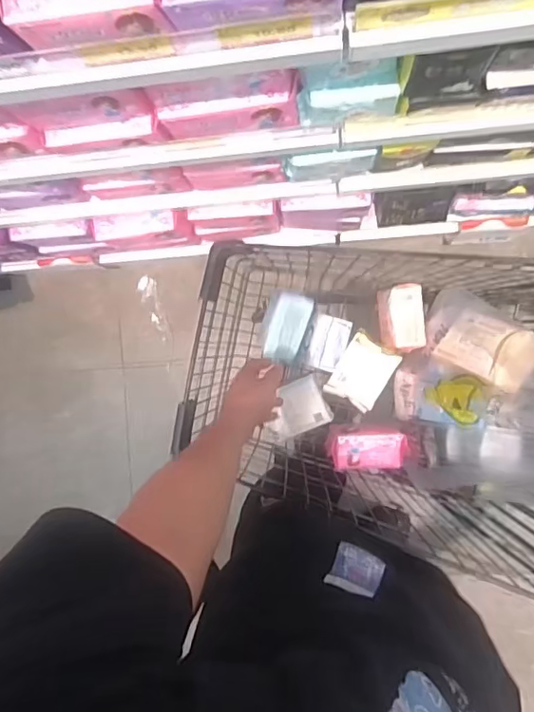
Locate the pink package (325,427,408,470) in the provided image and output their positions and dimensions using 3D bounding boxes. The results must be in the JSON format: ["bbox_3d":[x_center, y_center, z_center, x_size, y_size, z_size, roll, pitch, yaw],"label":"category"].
[{"bbox_3d":[0.178,0.167,0.962,0.140,0.044,0.067,0,94,7],"label":"pink package"}]

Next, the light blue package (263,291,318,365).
[{"bbox_3d":[0.040,-0.048,0.934,0.076,0.050,0.117,14,95,6],"label":"light blue package"}]

